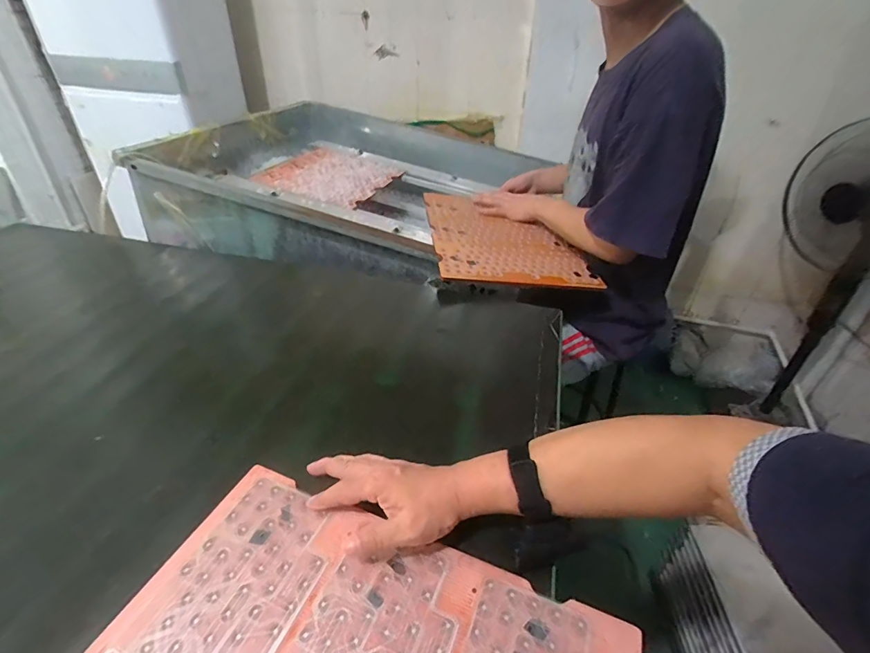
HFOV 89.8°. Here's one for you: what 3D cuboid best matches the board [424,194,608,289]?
[{"bbox_3d":[0.146,-0.187,0.926,0.299,0.017,0.344,0,42,-8],"label":"board"}]

